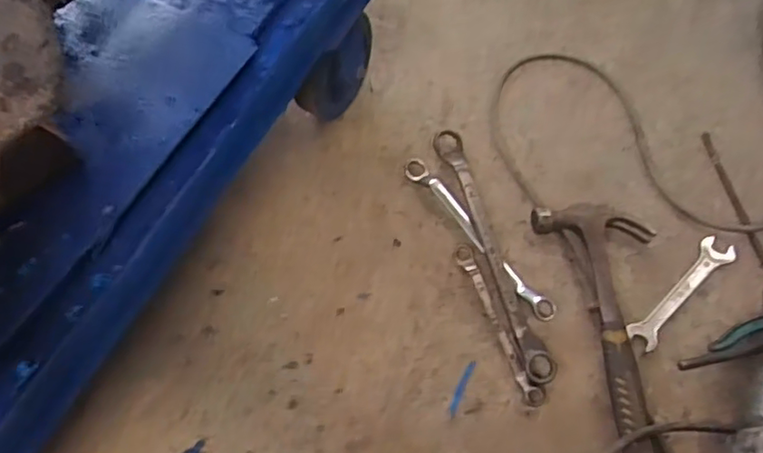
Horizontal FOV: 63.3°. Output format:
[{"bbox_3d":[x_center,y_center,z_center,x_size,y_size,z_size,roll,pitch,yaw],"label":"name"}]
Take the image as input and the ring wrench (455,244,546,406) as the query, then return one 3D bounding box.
[{"bbox_3d":[0.129,0.104,0.687,0.019,0.013,0.196,-19,64,-9],"label":"ring wrench"}]

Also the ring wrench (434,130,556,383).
[{"bbox_3d":[0.128,0.020,0.721,0.033,0.032,0.332,-15,64,-7],"label":"ring wrench"}]

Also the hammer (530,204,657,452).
[{"bbox_3d":[0.268,0.115,0.663,0.125,0.032,0.322,-10,63,-4],"label":"hammer"}]

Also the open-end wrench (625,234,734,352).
[{"bbox_3d":[0.344,0.071,0.703,0.173,0.010,0.036,-40,69,-18],"label":"open-end wrench"}]

